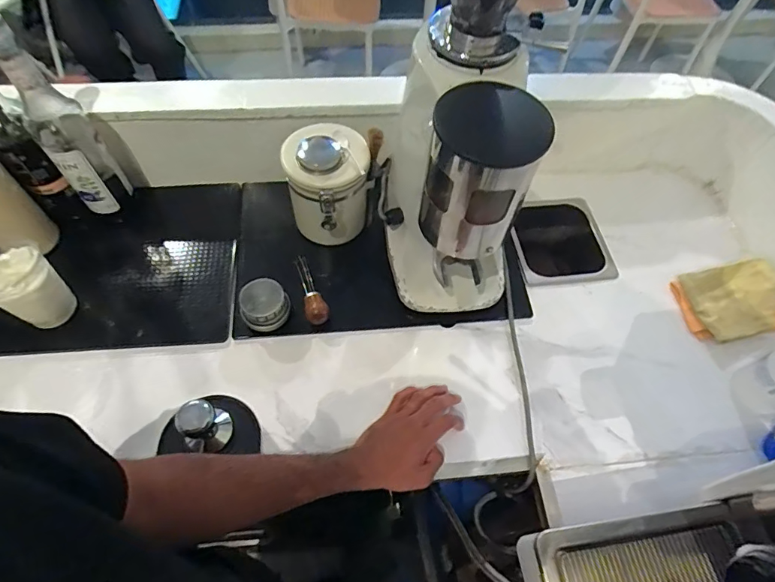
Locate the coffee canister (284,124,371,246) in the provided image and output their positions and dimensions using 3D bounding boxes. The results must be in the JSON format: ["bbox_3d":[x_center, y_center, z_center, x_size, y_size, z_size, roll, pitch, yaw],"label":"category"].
[{"bbox_3d":[-0.085,-0.150,0.704,0.121,0.158,0.118,1,59,-2],"label":"coffee canister"}]

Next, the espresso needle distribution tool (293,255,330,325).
[{"bbox_3d":[-0.116,0.002,0.704,0.033,0.041,0.119,-16,61,-12],"label":"espresso needle distribution tool"}]

